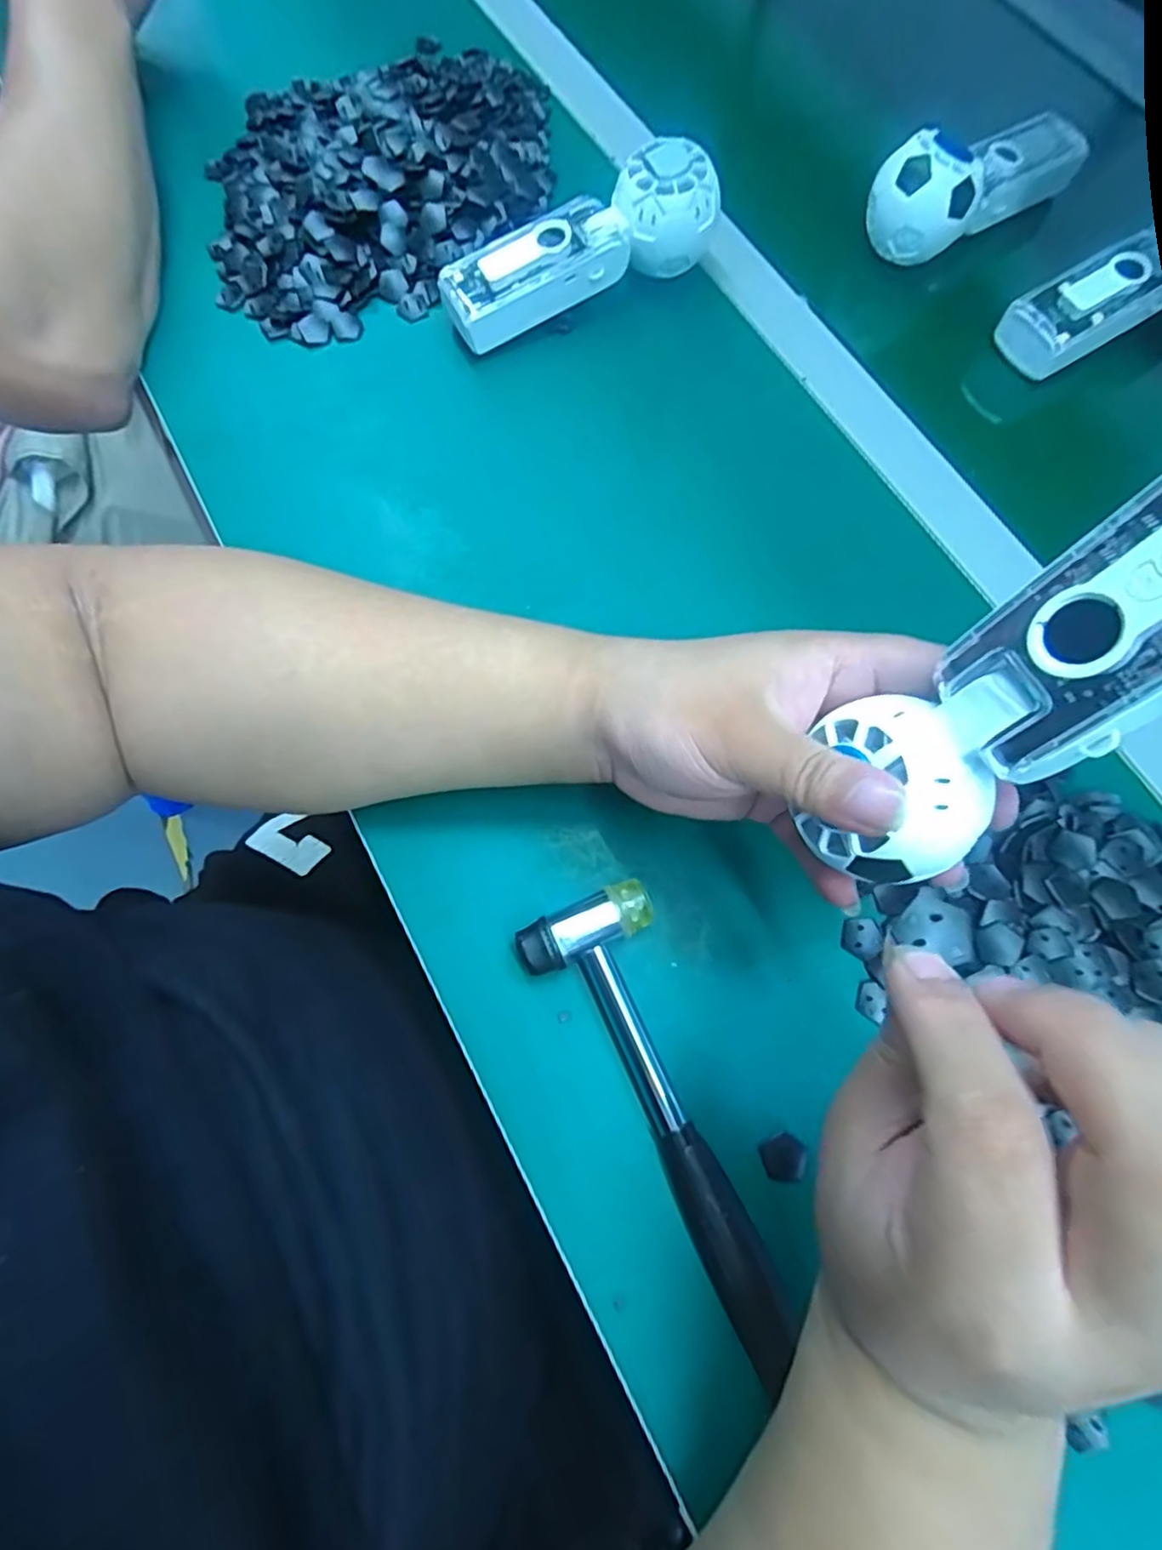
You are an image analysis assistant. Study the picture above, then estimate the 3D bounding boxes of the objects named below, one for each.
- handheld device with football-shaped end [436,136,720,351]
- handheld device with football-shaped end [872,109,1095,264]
[{"bbox_3d":[-0.003,-0.317,0.394,0.169,0.054,0.052,-24,74,-9],"label":"handheld device with football-shaped end"},{"bbox_3d":[0.268,-0.392,0.423,0.184,0.052,0.052,-33,75,-11],"label":"handheld device with football-shaped end"}]

